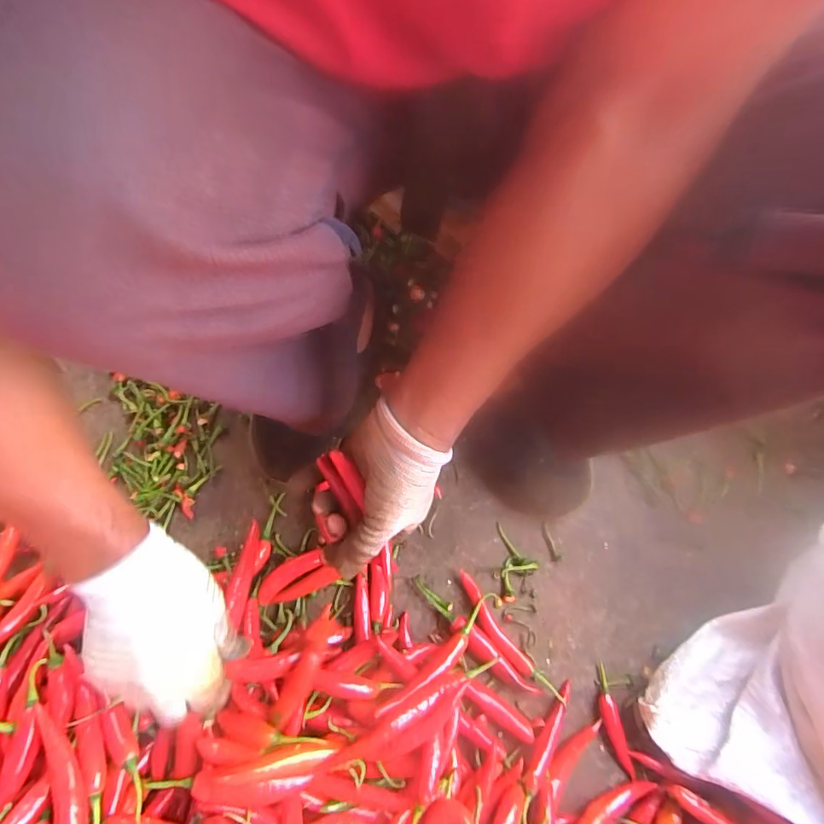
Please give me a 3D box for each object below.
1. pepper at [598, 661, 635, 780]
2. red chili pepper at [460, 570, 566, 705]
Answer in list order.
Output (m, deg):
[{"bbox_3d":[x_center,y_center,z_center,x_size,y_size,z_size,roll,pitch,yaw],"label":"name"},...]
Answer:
[{"bbox_3d":[0.194,0.300,0.477,0.016,0.014,0.098,-10,73,-5],"label":"pepper"},{"bbox_3d":[0.093,0.227,0.494,0.021,0.013,0.149,-36,77,-12],"label":"red chili pepper"}]

